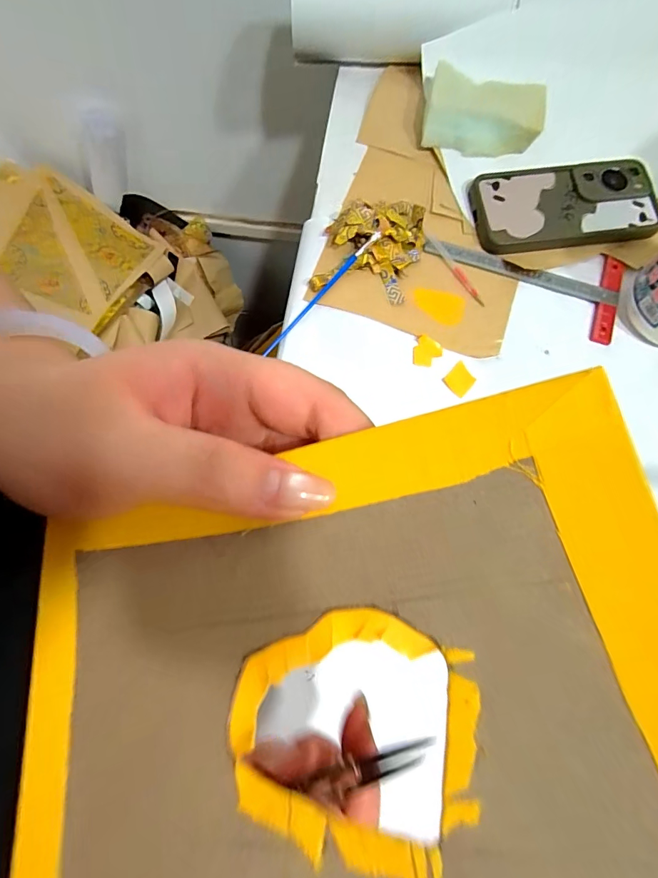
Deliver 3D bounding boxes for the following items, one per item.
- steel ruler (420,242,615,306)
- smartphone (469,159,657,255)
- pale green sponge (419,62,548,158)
[{"bbox_3d":[0.166,-0.144,0.368,0.167,0.004,0.015,18,86,4],"label":"steel ruler"},{"bbox_3d":[0.212,-0.211,0.379,0.161,0.009,0.081,-9,74,-4],"label":"smartphone"},{"bbox_3d":[0.140,-0.297,0.387,0.105,0.038,0.056,11,74,2],"label":"pale green sponge"}]

